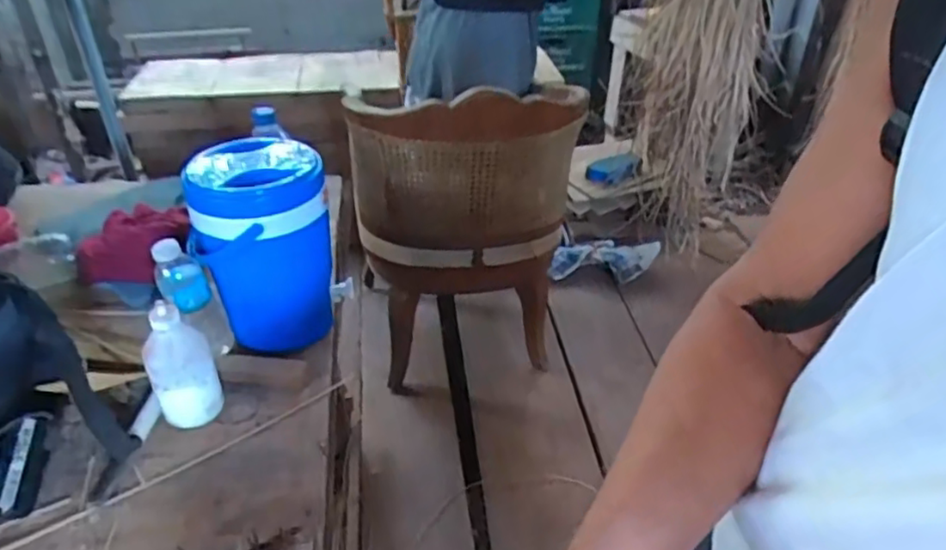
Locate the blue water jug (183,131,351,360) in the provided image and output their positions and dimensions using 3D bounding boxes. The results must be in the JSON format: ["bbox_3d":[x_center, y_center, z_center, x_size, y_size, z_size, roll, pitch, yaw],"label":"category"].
[{"bbox_3d":[-0.270,-0.033,0.886,0.193,0.260,0.164,-17,39,-23],"label":"blue water jug"}]

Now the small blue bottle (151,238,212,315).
[{"bbox_3d":[-0.370,-0.001,0.821,0.057,0.085,0.046,-18,39,-23],"label":"small blue bottle"}]

